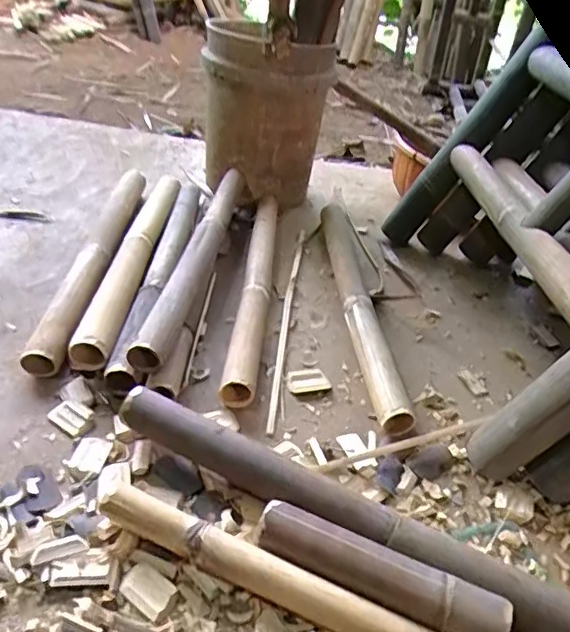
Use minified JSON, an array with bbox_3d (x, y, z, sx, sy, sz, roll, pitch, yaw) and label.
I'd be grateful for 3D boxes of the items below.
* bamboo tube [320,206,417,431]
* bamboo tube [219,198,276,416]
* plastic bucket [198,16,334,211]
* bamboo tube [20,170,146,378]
[{"bbox_3d":[0.129,-0.046,1.043,0.064,0.055,0.652,1,38,-8],"label":"bamboo tube"},{"bbox_3d":[-0.052,-0.072,1.048,0.055,0.058,0.620,6,38,0],"label":"bamboo tube"},{"bbox_3d":[-0.049,-0.468,1.286,0.280,0.347,0.248,4,38,-4],"label":"plastic bucket"},{"bbox_3d":[-0.353,-0.112,1.039,0.070,0.075,0.641,6,38,-2],"label":"bamboo tube"}]

